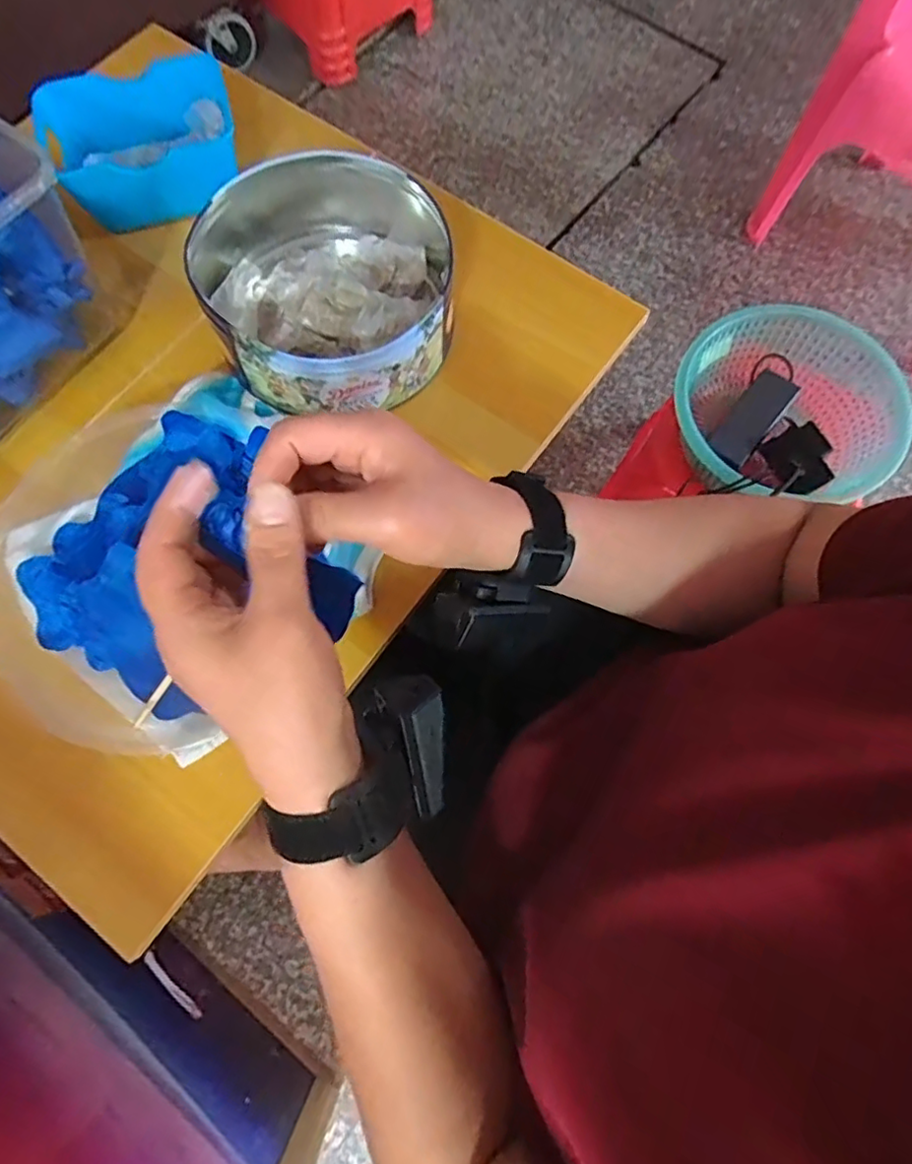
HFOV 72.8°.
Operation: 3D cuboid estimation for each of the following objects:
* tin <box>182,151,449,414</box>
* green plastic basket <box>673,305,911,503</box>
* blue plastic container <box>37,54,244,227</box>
[{"bbox_3d":[-0.099,-0.231,0.480,0.189,0.069,0.197,-8,73,-3],"label":"tin"},{"bbox_3d":[0.366,-0.183,0.698,0.256,0.089,0.220,6,73,1],"label":"green plastic basket"},{"bbox_3d":[-0.260,-0.365,0.518,0.155,0.053,0.123,-21,74,-7],"label":"blue plastic container"}]

